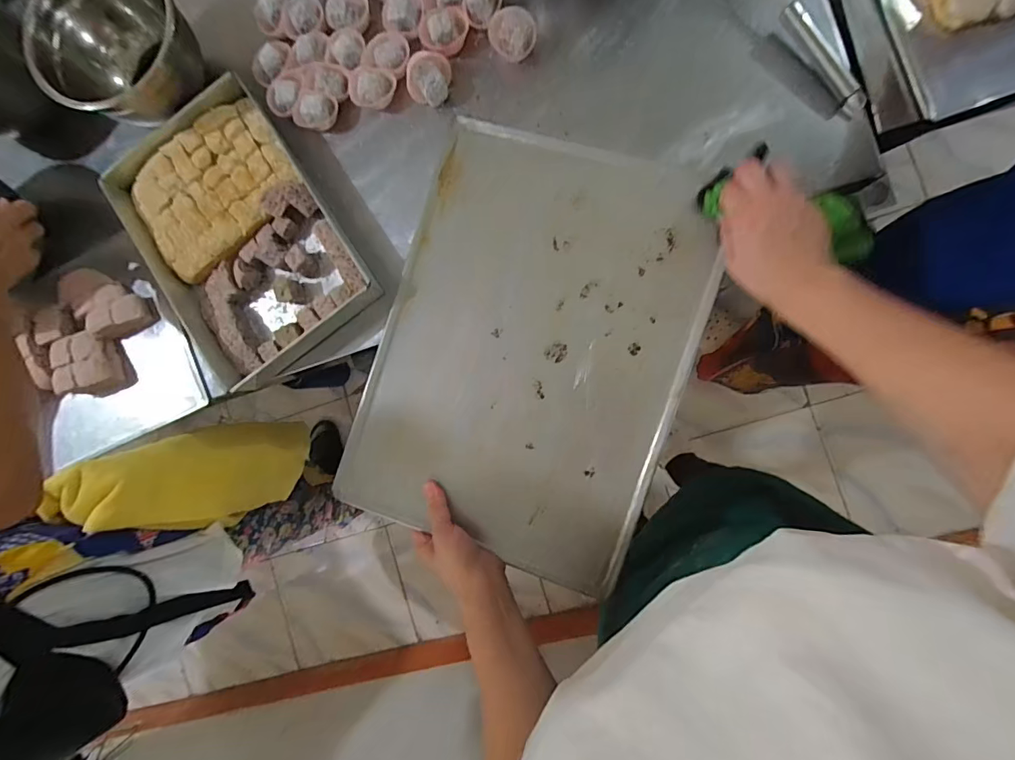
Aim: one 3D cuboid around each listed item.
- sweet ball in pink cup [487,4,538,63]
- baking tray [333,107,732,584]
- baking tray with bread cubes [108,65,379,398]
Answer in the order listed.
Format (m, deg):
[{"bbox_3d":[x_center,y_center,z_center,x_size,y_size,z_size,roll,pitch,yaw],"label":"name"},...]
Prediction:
[{"bbox_3d":[0.007,-0.364,0.480,0.047,0.037,0.041,-17,87,9],"label":"sweet ball in pink cup"},{"bbox_3d":[0.024,-0.033,0.485,0.319,0.021,0.439,20,93,9],"label":"baking tray"},{"bbox_3d":[-0.317,-0.168,0.525,0.218,0.033,0.311,-37,84,8],"label":"baking tray with bread cubes"}]

